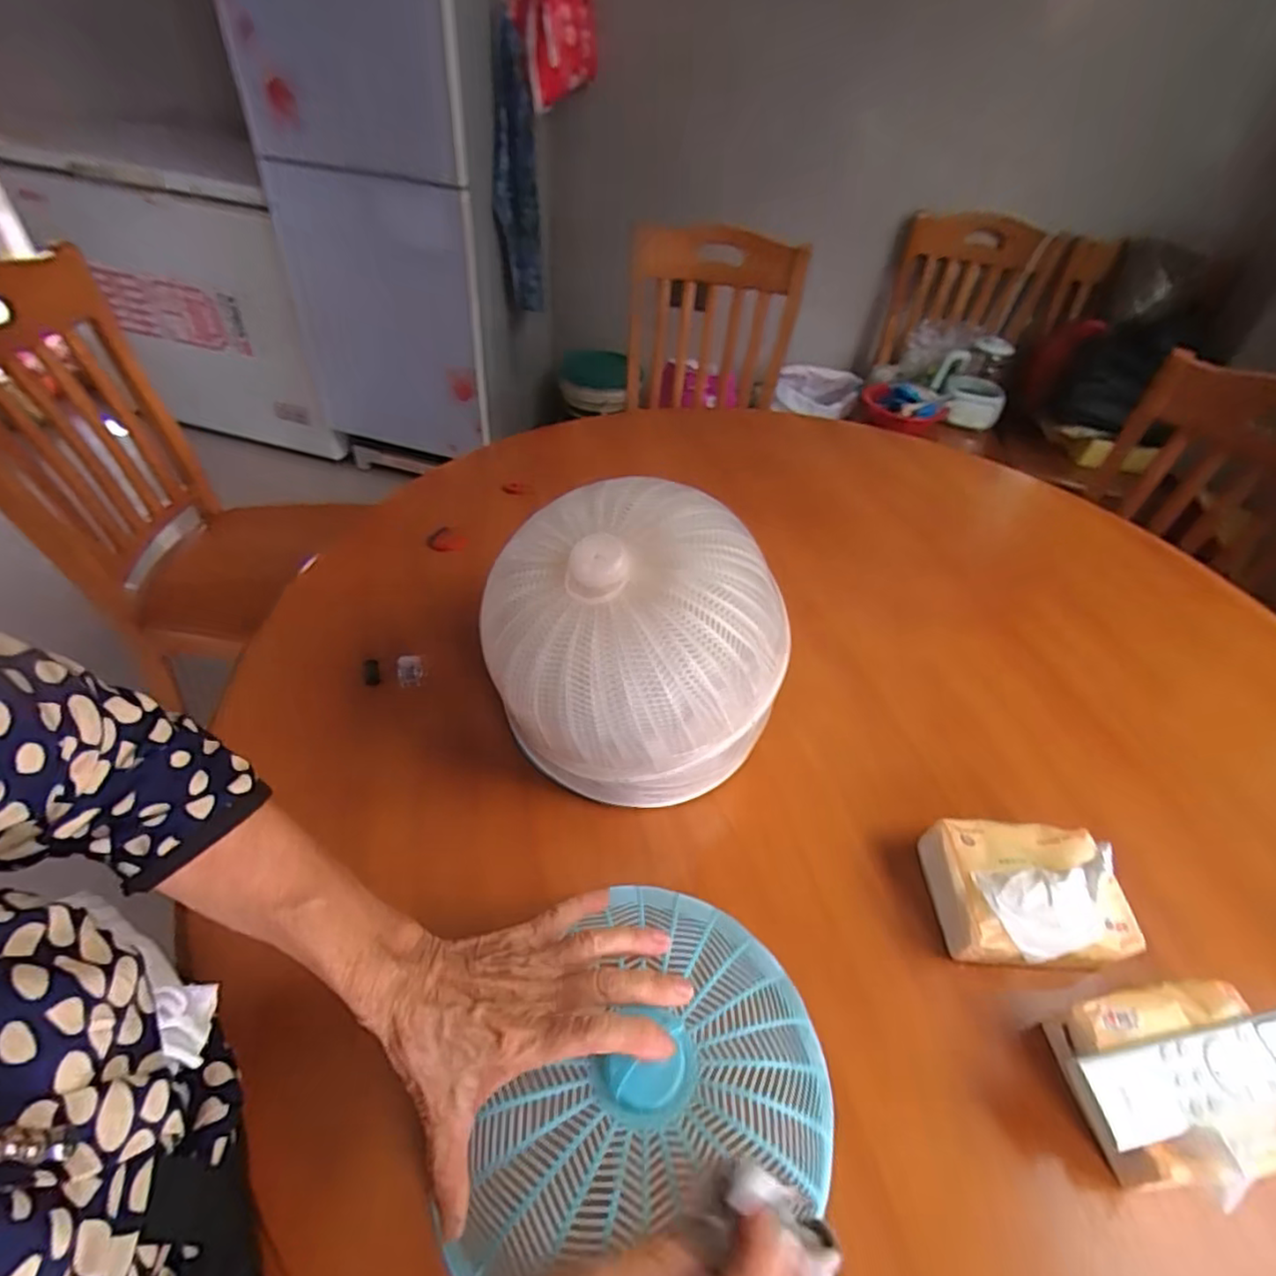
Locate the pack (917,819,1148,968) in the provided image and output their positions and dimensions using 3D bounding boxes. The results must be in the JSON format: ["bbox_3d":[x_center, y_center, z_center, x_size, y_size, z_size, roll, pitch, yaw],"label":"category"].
[{"bbox_3d":[0.295,0.192,0.494,0.134,0.074,0.105,4,44,-2],"label":"pack"}]

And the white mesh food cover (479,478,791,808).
[{"bbox_3d":[-0.007,0.020,0.523,0.212,0.223,0.188,34,50,26],"label":"white mesh food cover"}]

